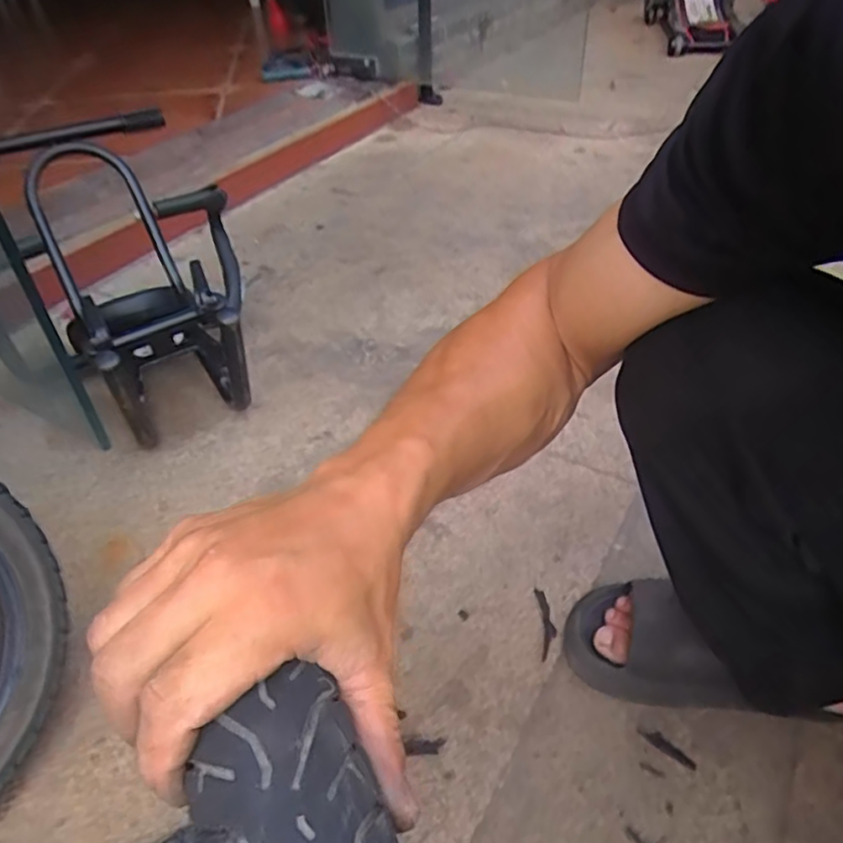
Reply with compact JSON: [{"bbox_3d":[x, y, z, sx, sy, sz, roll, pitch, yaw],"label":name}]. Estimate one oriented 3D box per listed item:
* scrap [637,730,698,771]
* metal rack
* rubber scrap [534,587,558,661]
[{"bbox_3d":[0.209,0.278,0.555,0.050,0.004,0.014,28,51,30],"label":"scrap"},{"bbox_3d":[-0.312,-0.156,0.806,0.232,0.306,0.295,-25,46,-22],"label":"metal rack"},{"bbox_3d":[0.123,0.197,0.640,0.016,0.004,0.075,-1,42,3],"label":"rubber scrap"}]

